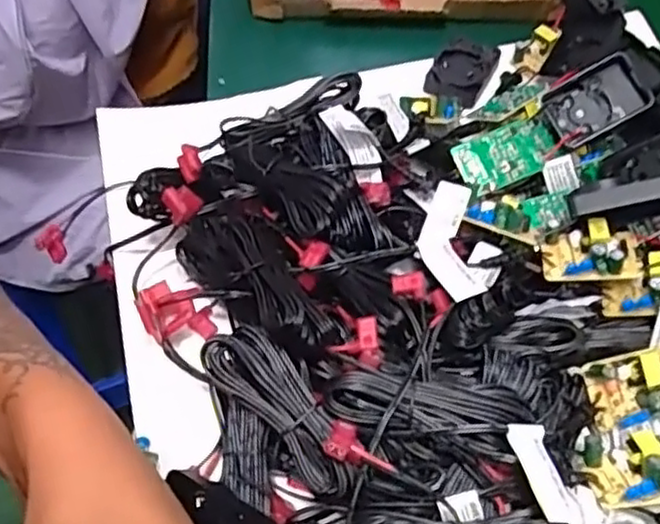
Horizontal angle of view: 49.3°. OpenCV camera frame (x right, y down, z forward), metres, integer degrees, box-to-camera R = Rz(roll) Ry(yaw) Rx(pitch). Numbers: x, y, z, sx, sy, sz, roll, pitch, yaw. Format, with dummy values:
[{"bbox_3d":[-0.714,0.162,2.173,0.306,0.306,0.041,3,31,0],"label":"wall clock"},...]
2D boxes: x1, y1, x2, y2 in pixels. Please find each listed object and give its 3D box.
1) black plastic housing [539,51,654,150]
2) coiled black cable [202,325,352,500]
[{"bbox_3d":[0.171,-0.104,0.463,0.060,0.014,0.042,-28,82,14],"label":"black plastic housing"},{"bbox_3d":[-0.023,0.071,0.343,0.033,0.015,0.092,-34,77,-22],"label":"coiled black cable"}]

